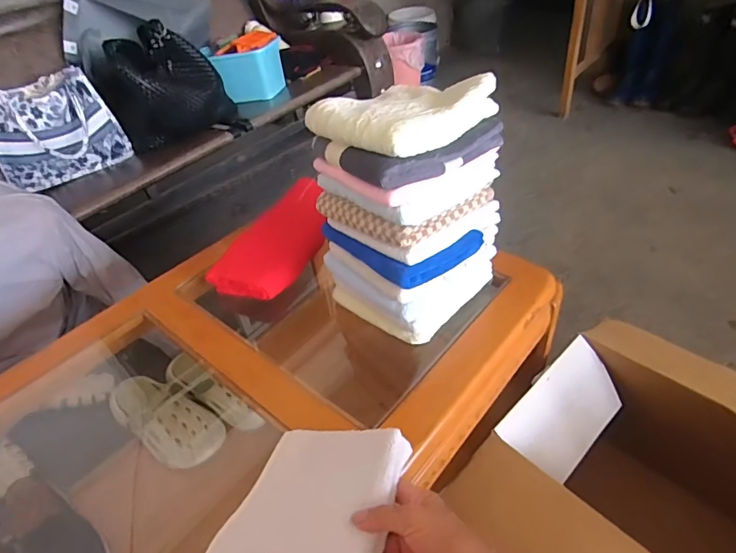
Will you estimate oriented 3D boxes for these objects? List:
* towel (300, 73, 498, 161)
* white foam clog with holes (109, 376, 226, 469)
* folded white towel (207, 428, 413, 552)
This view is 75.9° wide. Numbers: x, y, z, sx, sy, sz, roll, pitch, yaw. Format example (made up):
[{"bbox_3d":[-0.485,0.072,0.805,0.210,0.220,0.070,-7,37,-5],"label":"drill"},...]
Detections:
[{"bbox_3d":[0.041,-0.209,0.584,0.172,0.044,0.156,-34,47,-28],"label":"towel"},{"bbox_3d":[-0.407,0.266,0.917,0.265,0.071,0.109,19,47,27],"label":"white foam clog with holes"},{"bbox_3d":[-0.057,0.220,0.443,0.162,0.019,0.168,-6,37,33],"label":"folded white towel"}]

